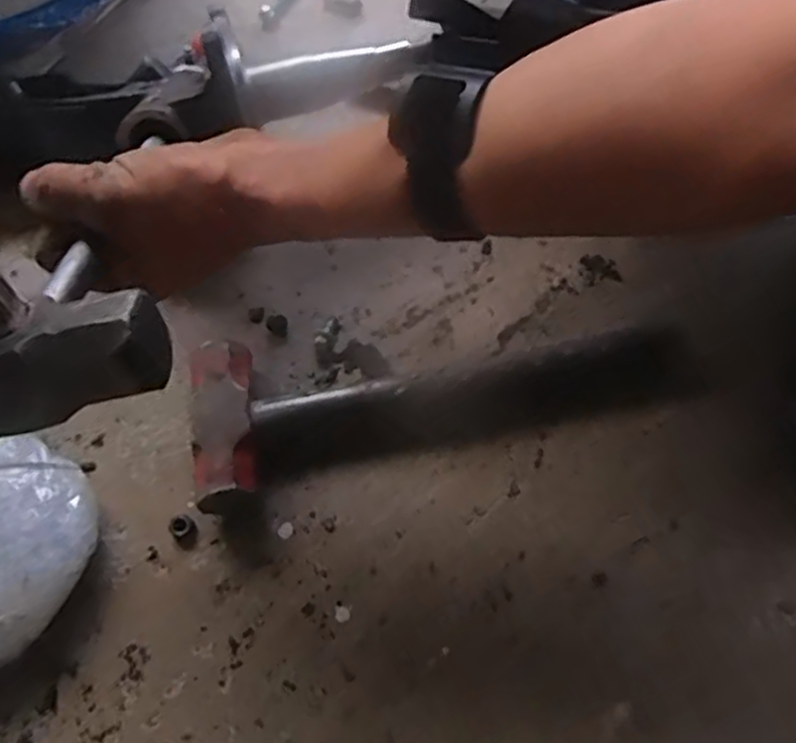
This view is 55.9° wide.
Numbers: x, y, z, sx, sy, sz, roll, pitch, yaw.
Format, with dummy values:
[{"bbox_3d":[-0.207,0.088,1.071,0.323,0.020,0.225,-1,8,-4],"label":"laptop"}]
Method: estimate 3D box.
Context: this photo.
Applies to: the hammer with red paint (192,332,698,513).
[{"bbox_3d":[0.023,0.004,0.497,0.313,0.034,0.099,-14,64,-2],"label":"hammer with red paint"}]

